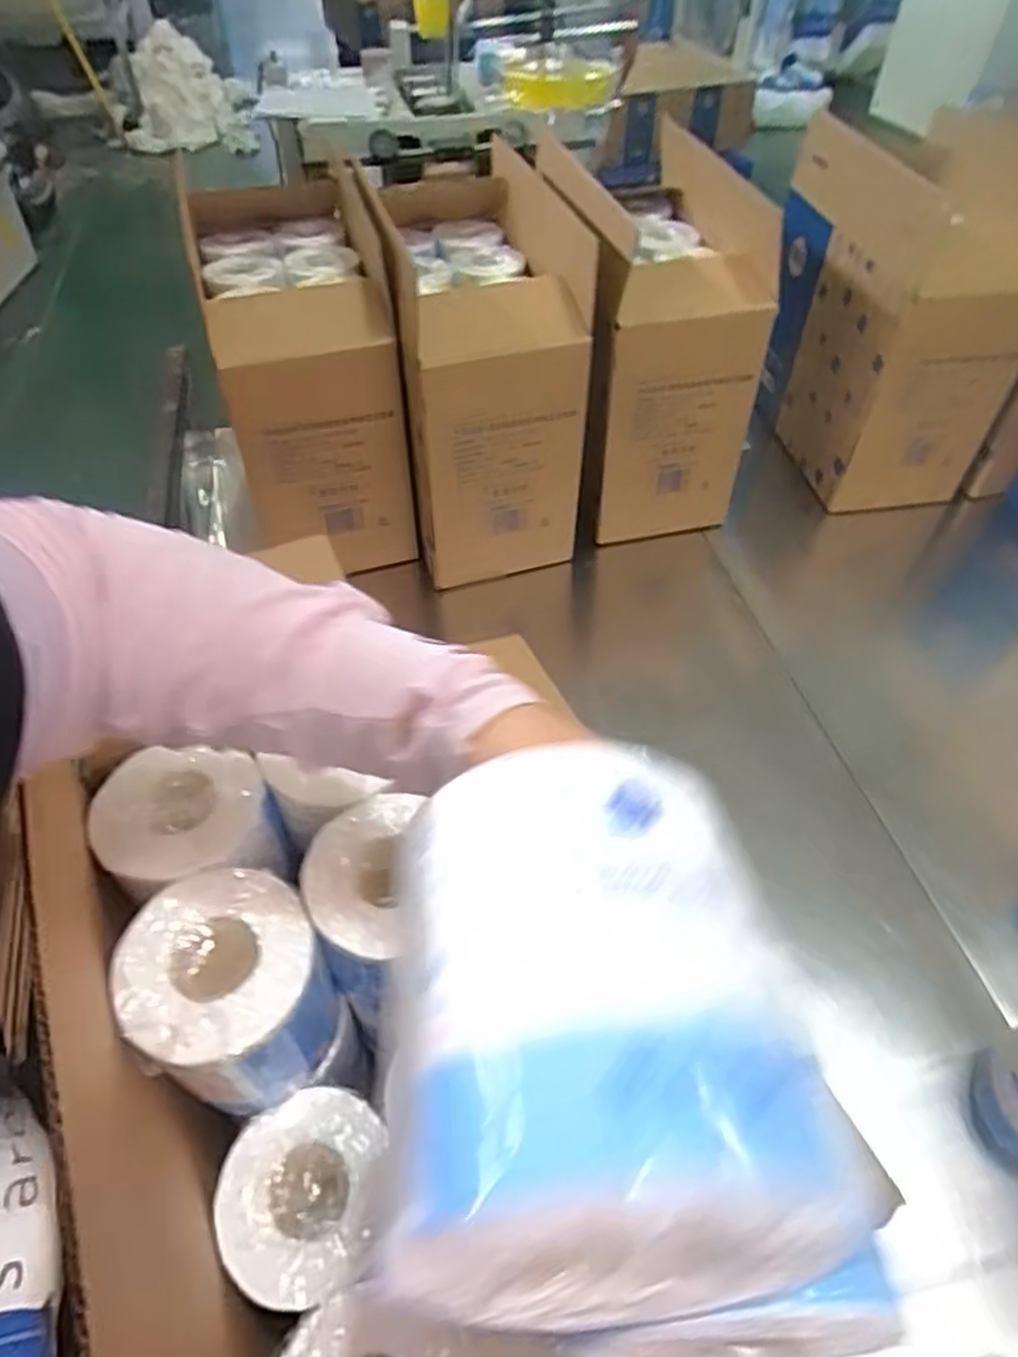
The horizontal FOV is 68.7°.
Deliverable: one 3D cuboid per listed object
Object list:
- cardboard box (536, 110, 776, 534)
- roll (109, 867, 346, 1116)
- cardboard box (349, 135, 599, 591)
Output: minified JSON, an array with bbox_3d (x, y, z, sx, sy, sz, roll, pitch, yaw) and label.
[{"bbox_3d":[0.218,-0.482,1.081,0.216,0.381,0.410,0,50,1],"label":"cardboard box"},{"bbox_3d":[-0.152,0.177,0.425,0.097,0.105,0.097,0,50,0],"label":"roll"},{"bbox_3d":[-0.029,-0.421,1.025,0.225,0.392,0.412,-4,50,-3],"label":"cardboard box"}]

